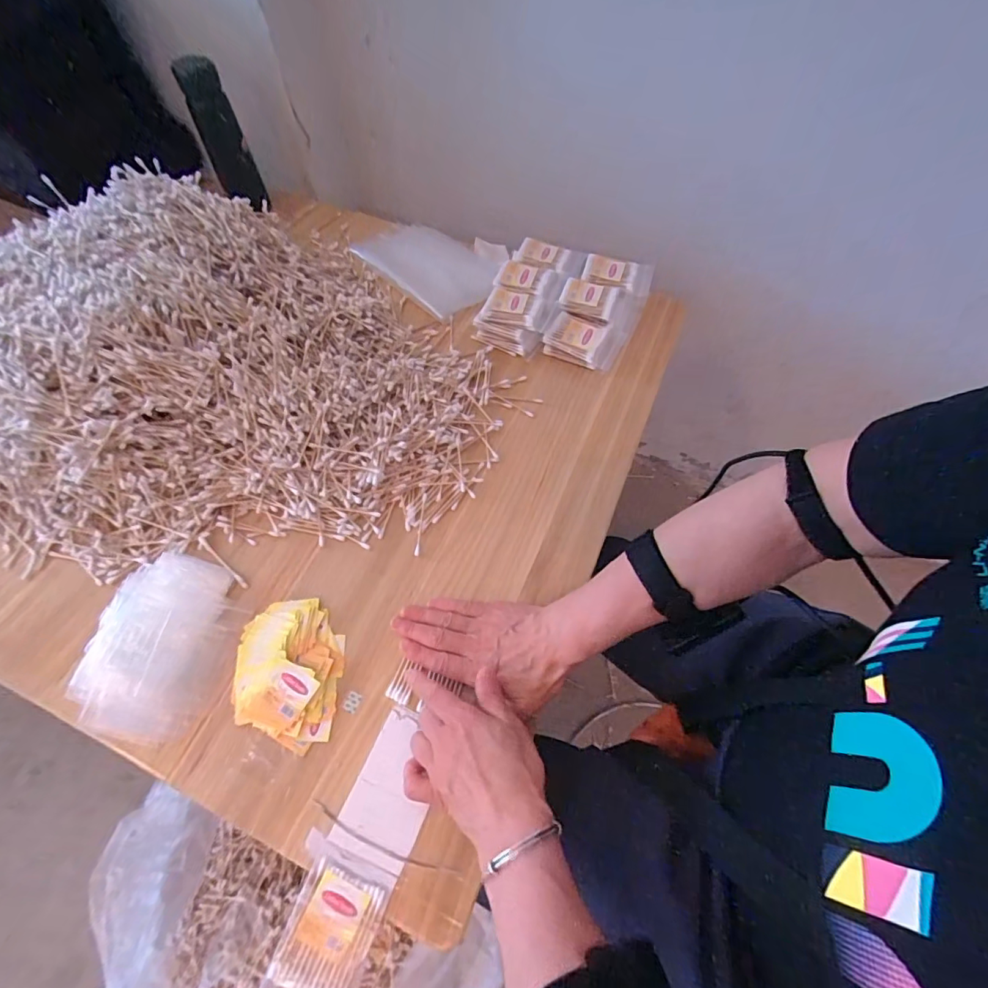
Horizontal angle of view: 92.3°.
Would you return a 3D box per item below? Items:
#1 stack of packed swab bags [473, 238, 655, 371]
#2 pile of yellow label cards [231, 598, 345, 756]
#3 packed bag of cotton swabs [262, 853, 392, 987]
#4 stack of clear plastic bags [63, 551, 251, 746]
[{"bbox_3d":[0.047,-0.260,0.621,0.094,0.064,0.149,23,62,12],"label":"stack of packed swab bags"},{"bbox_3d":[-0.186,0.158,0.429,0.091,0.017,0.126,-5,59,-4],"label":"pile of yellow label cards"},{"bbox_3d":[-0.127,0.340,0.337,0.062,0.012,0.122,17,61,9],"label":"packed bag of cotton swabs"},{"bbox_3d":[-0.313,0.134,0.437,0.126,0.031,0.154,11,60,6],"label":"stack of clear plastic bags"}]

